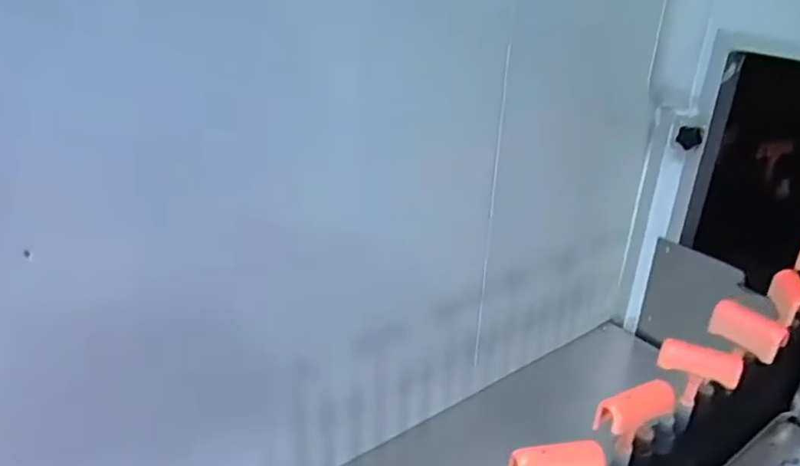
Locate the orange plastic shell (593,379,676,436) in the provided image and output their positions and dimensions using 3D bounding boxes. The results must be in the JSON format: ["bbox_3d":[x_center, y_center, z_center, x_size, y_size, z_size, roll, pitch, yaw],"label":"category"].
[{"bbox_3d":[0.226,0.166,0.583,0.085,0.034,0.029,-12,27,-25],"label":"orange plastic shell"}]

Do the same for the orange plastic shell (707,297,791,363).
[{"bbox_3d":[0.400,0.111,0.704,0.034,0.046,0.075,-22,32,-39],"label":"orange plastic shell"}]

